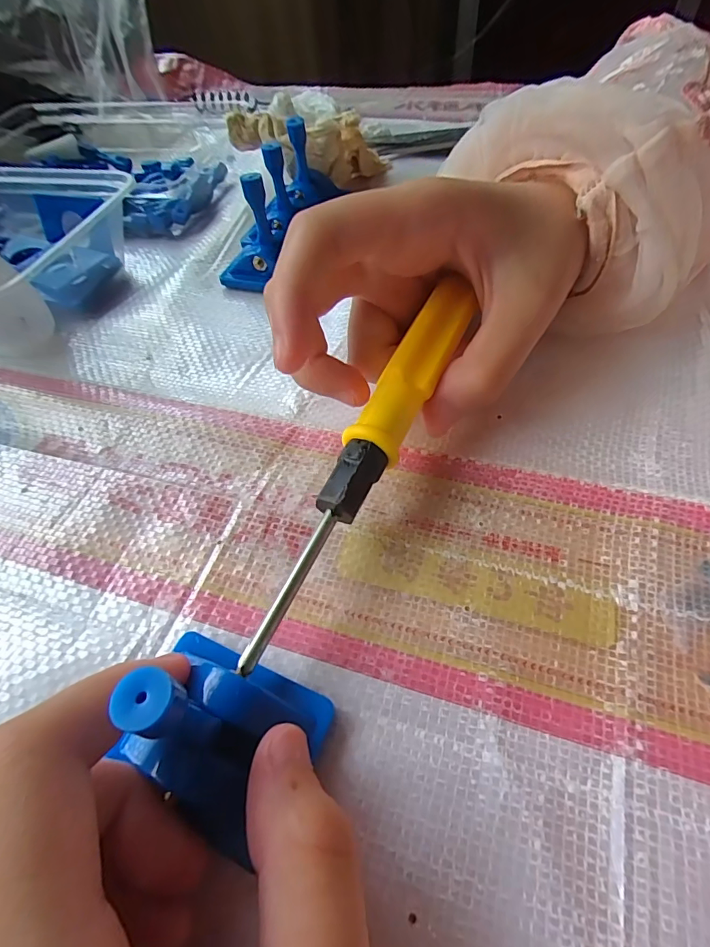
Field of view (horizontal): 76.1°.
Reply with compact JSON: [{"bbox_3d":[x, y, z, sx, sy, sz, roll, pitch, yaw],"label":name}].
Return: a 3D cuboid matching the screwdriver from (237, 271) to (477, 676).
[{"bbox_3d":[0.006,-0.007,0.136,0.016,0.019,0.133,22,67,19],"label":"screwdriver"}]

